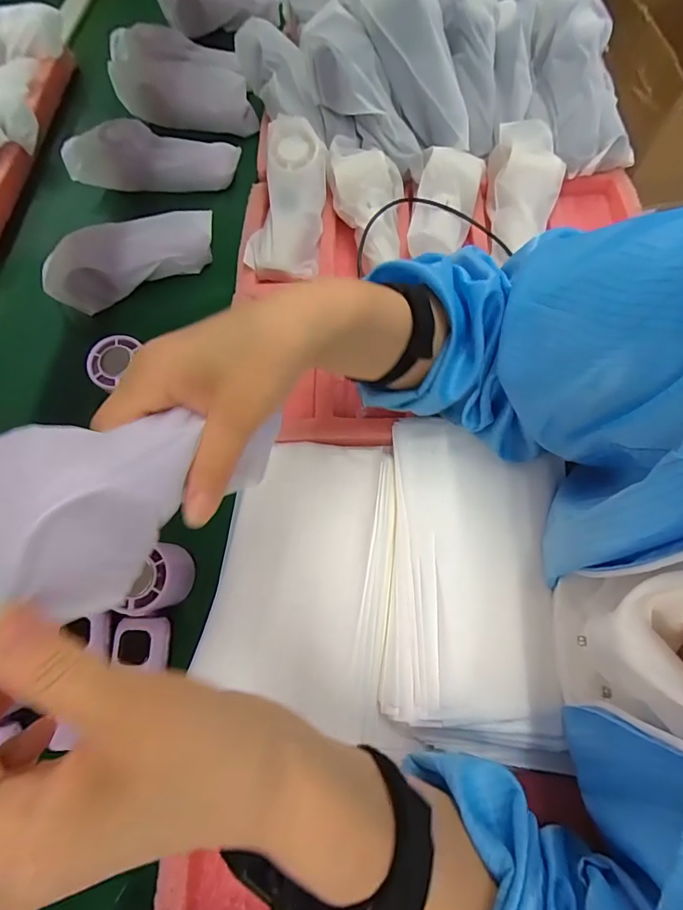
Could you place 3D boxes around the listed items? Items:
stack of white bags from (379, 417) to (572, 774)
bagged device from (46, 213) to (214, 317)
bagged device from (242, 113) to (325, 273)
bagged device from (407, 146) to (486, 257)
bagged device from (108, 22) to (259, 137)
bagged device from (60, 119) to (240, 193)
[{"bbox_3d":[0.099,0.088,0.334,0.122,0.026,0.239,6,66,4],"label":"stack of white bags"},{"bbox_3d":[-0.225,-0.213,0.477,0.175,0.070,0.045,-24,68,-9],"label":"bagged device"},{"bbox_3d":[-0.055,-0.267,0.452,0.071,0.028,0.152,8,96,5],"label":"bagged device"},{"bbox_3d":[0.108,-0.264,0.451,0.058,0.035,0.133,15,67,8],"label":"bagged device"},{"bbox_3d":[-0.218,-0.517,0.595,0.208,0.066,0.109,8,67,5],"label":"bagged device"},{"bbox_3d":[-0.227,-0.360,0.527,0.198,0.056,0.055,3,66,3],"label":"bagged device"}]

